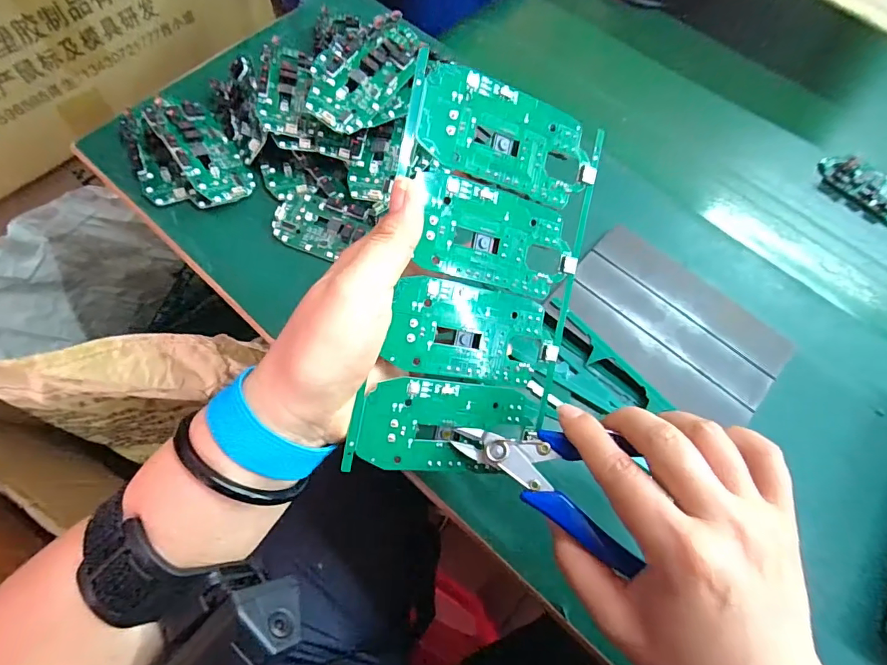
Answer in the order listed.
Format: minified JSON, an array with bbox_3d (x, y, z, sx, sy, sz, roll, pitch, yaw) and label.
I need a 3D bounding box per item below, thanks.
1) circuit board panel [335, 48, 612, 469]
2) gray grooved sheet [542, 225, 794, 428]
[{"bbox_3d":[0.020,-0.023,0.230,0.104,0.004,0.187,10,94,-26],"label":"circuit board panel"},{"bbox_3d":[0.159,-0.005,0.332,0.144,0.027,0.097,41,75,13],"label":"gray grooved sheet"}]

